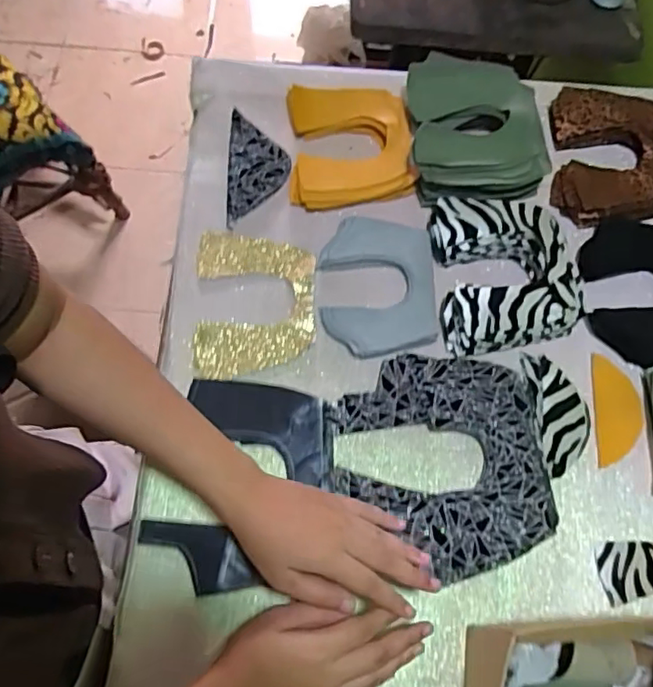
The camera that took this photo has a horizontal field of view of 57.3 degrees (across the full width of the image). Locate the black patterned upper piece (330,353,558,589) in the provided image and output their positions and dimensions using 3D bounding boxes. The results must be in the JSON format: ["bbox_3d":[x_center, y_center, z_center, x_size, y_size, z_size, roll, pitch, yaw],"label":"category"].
[{"bbox_3d":[0.101,0.107,0.547,0.186,0.019,0.197,-4,67,0],"label":"black patterned upper piece"}]

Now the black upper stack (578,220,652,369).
[{"bbox_3d":[0.335,-0.061,0.632,0.121,0.043,0.166,-3,69,-5],"label":"black upper stack"}]

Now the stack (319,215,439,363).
[{"bbox_3d":[0.053,-0.062,0.616,0.116,0.012,0.155,1,68,-3],"label":"stack"}]

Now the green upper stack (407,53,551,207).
[{"bbox_3d":[0.161,-0.236,0.670,0.145,0.065,0.170,-5,69,-5],"label":"green upper stack"}]

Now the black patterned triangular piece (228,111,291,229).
[{"bbox_3d":[-0.077,-0.200,0.675,0.068,0.007,0.142,1,68,-3],"label":"black patterned triangular piece"}]

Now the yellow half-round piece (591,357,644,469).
[{"bbox_3d":[0.290,0.067,0.594,0.045,0.006,0.106,1,73,12],"label":"yellow half-round piece"}]

